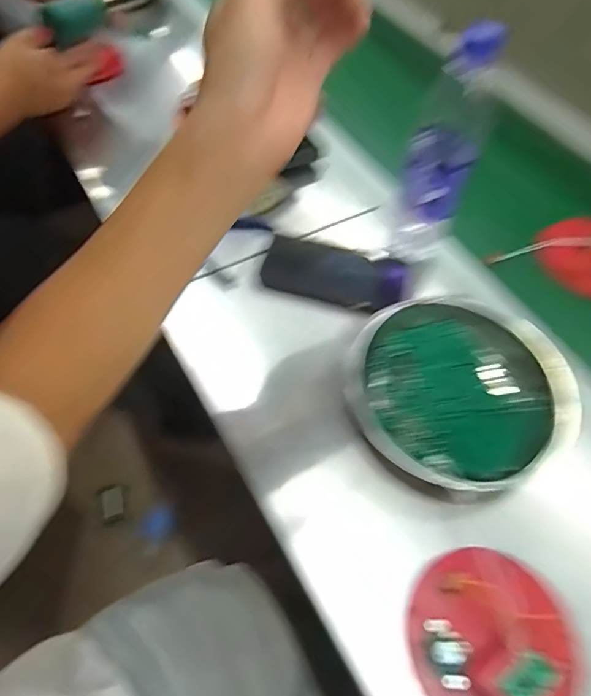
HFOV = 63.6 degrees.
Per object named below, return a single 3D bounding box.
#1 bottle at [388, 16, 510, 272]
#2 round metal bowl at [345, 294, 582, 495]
[{"bbox_3d":[0.143,-0.183,0.468,0.063,0.226,0.059,16,58,8],"label":"bottle"},{"bbox_3d":[0.148,0.034,0.434,0.183,0.036,0.184,1,57,-2],"label":"round metal bowl"}]

